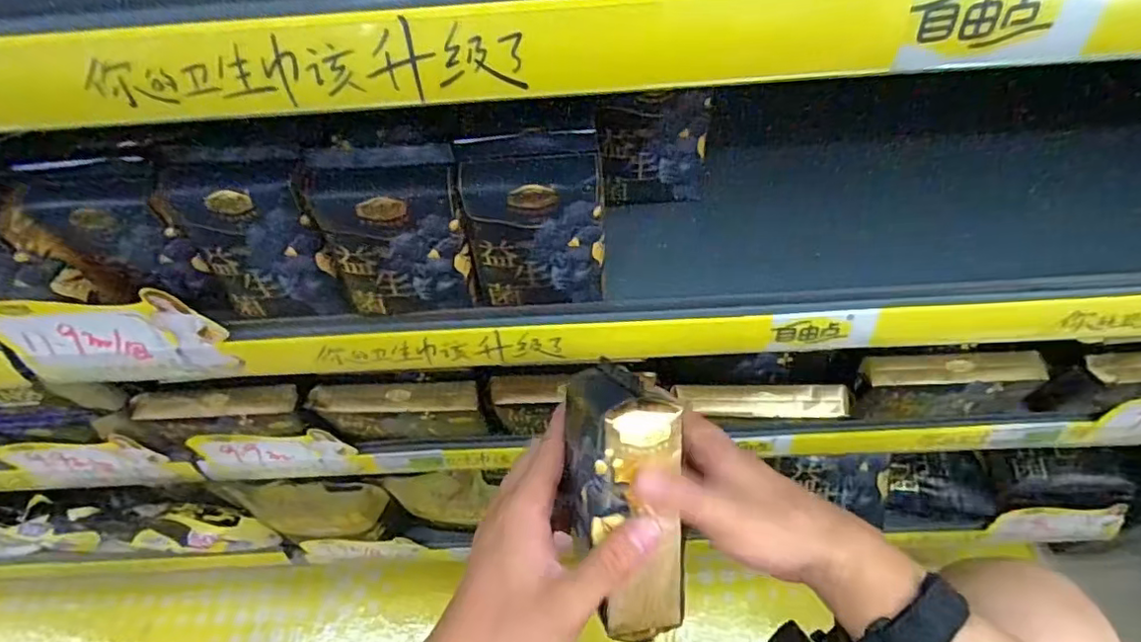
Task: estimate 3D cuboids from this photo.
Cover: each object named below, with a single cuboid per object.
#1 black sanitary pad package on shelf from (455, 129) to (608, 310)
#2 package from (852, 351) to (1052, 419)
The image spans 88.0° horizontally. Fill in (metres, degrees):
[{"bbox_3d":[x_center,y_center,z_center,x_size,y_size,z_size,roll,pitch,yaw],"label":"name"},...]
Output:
[{"bbox_3d":[-0.022,-0.065,0.396,0.086,0.126,0.040,-4,57,1],"label":"black sanitary pad package on shelf"},{"bbox_3d":[0.370,0.065,0.590,0.170,0.068,0.038,-2,57,2],"label":"package"}]

